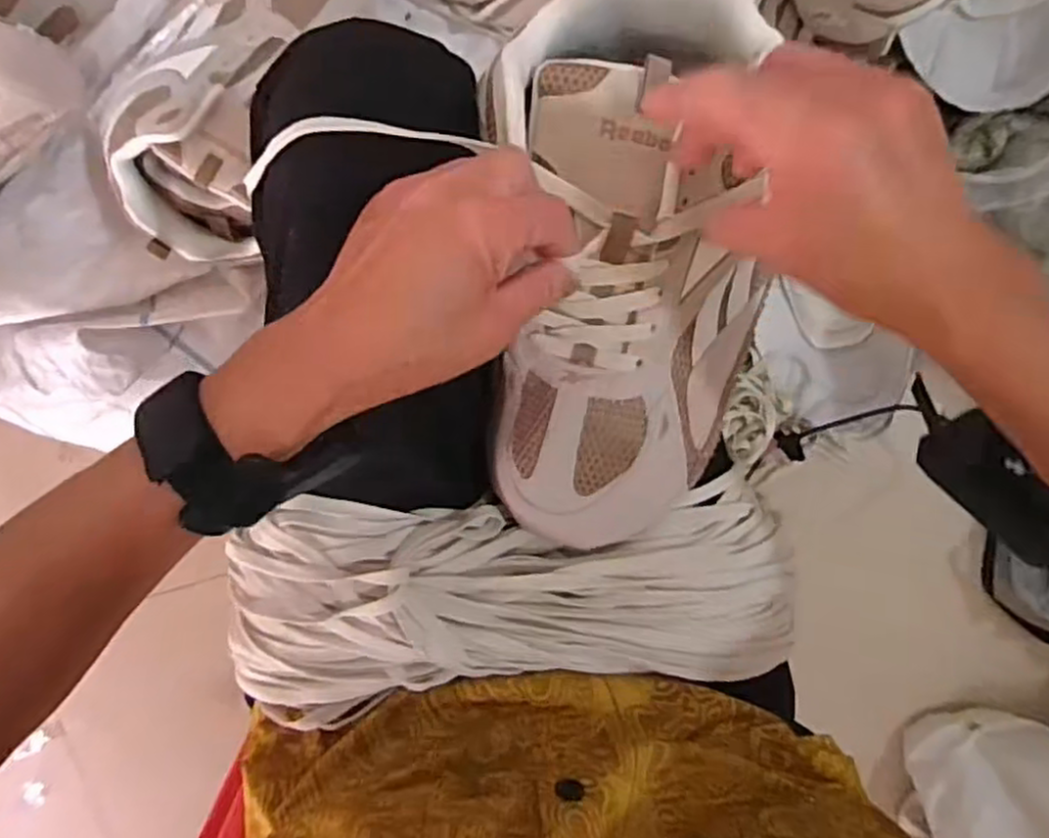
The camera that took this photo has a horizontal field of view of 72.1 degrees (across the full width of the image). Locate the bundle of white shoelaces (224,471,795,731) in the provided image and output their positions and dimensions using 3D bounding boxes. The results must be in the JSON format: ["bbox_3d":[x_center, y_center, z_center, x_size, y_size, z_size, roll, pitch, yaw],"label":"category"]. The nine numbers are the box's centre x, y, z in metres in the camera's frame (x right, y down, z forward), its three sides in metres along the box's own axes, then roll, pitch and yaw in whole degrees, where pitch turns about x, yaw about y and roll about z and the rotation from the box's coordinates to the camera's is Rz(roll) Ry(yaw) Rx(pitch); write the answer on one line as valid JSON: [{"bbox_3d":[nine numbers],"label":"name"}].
[{"bbox_3d":[-0.003,0.093,0.370,0.294,0.048,0.112,-2,98,0],"label":"bundle of white shoelaces"}]

